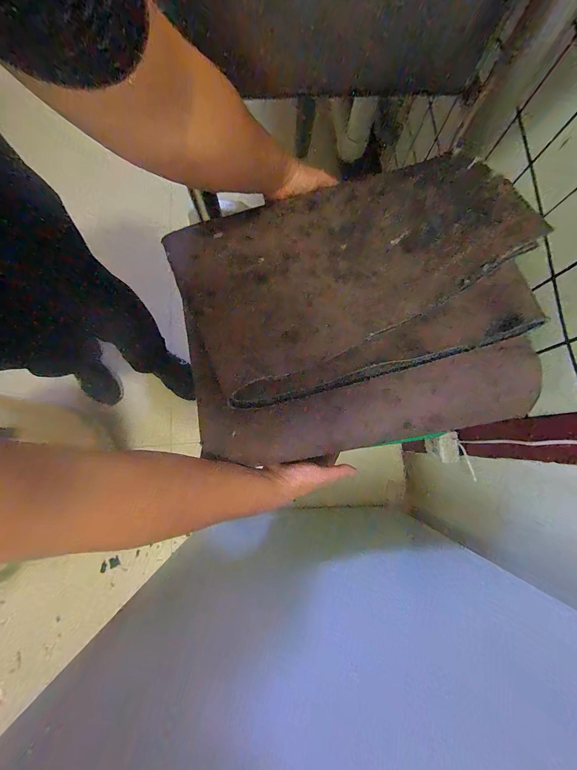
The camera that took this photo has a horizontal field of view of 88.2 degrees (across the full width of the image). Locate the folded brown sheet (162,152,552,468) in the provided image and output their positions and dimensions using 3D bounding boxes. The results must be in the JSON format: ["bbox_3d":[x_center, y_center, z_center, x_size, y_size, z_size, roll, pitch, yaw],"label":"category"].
[{"bbox_3d":[0.077,-0.108,0.394,0.431,0.082,0.373,-9,80,-3],"label":"folded brown sheet"}]

